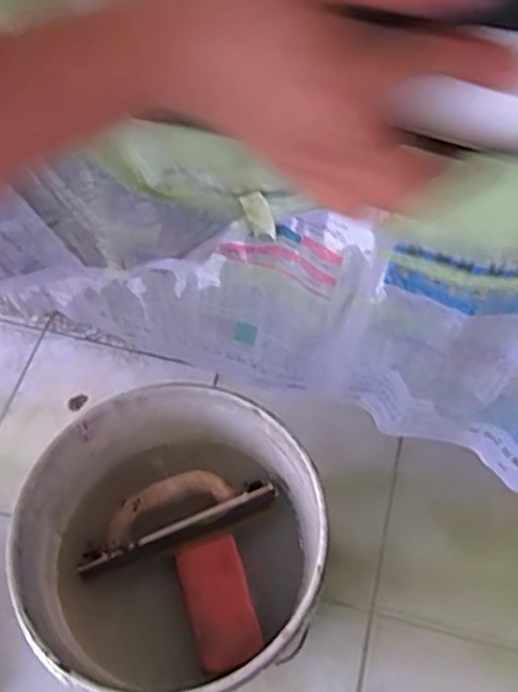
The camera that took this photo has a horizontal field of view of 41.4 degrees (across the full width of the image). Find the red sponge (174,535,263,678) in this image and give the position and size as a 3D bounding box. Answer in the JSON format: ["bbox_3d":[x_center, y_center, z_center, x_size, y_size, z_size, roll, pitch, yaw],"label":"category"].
[{"bbox_3d":[-0.043,0.269,0.721,0.068,0.026,0.128,-16,61,-9],"label":"red sponge"}]

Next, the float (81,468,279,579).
[{"bbox_3d":[-0.096,0.193,0.778,0.224,0.068,0.086,-20,62,-11],"label":"float"}]

